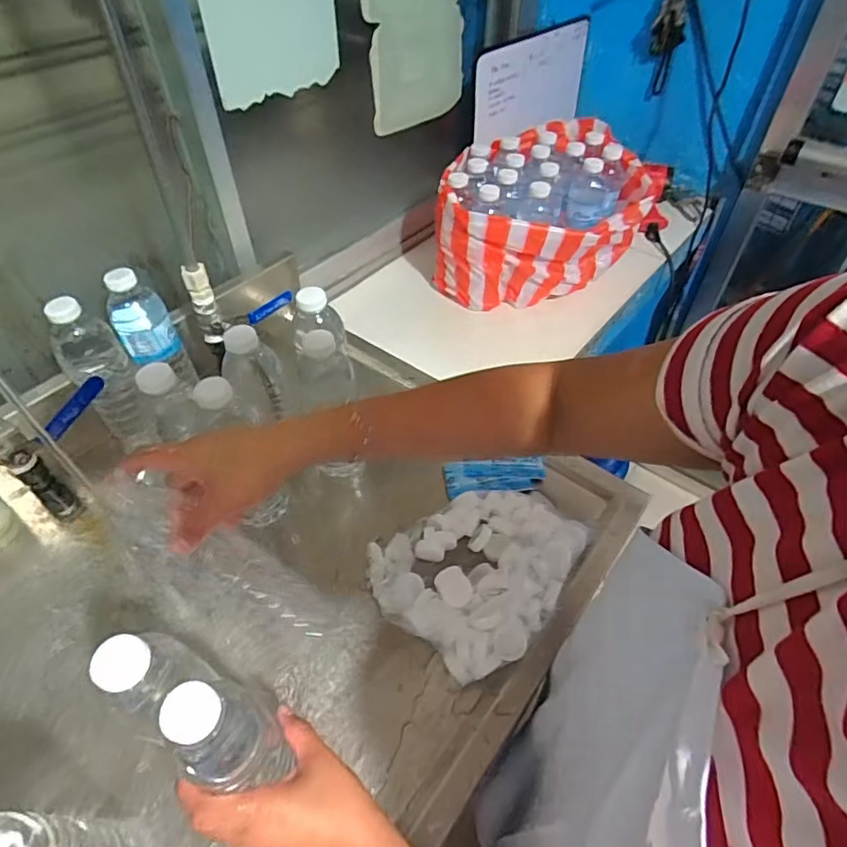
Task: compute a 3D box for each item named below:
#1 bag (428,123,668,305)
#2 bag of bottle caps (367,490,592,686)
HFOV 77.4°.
[{"bbox_3d":[0.198,-0.349,0.921,0.347,0.195,0.258,-26,53,-21],"label":"bag"},{"bbox_3d":[0.059,0.142,0.562,0.218,0.039,0.182,-36,57,-28],"label":"bag of bottle caps"}]

